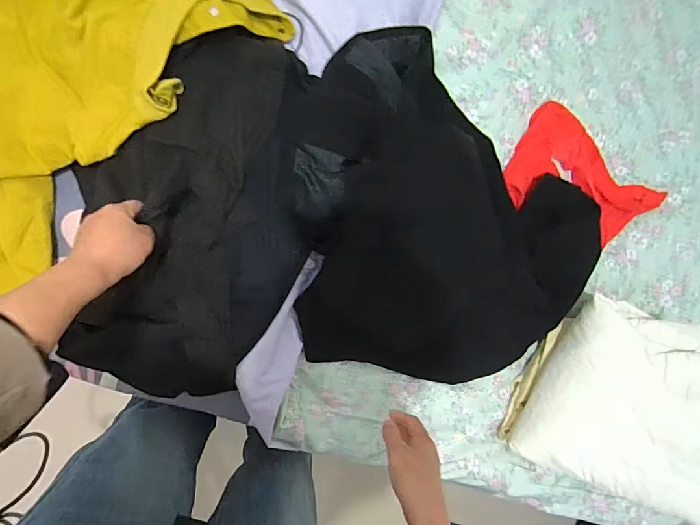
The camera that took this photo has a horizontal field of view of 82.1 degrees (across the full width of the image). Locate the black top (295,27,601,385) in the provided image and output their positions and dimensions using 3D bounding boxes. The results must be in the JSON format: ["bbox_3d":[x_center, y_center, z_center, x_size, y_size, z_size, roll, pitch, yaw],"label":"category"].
[{"bbox_3d":[0.146,-0.060,0.597,0.457,0.070,0.462,-1,94,-8],"label":"black top"}]

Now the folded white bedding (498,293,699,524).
[{"bbox_3d":[0.436,0.224,0.619,0.285,0.135,0.283,20,91,-9],"label":"folded white bedding"}]

